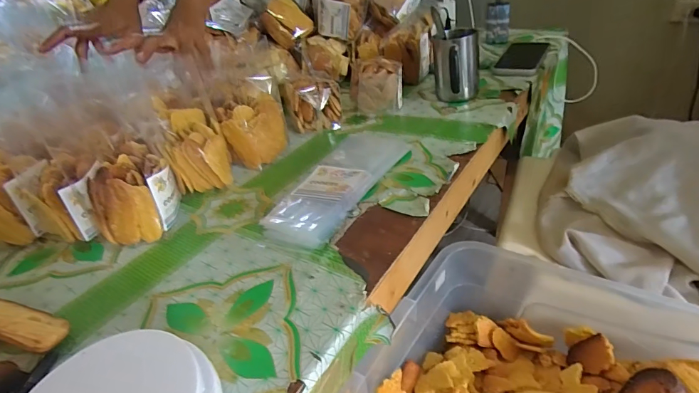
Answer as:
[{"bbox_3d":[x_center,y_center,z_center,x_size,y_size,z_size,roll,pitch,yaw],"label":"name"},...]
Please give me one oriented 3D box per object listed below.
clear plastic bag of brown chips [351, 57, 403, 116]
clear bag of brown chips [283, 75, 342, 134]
[{"bbox_3d":[0.048,-0.191,0.708,0.091,0.087,0.063,-6,37,2],"label":"clear plastic bag of brown chips"},{"bbox_3d":[-0.062,-0.162,0.697,0.089,0.078,0.067,-12,37,-5],"label":"clear bag of brown chips"}]

